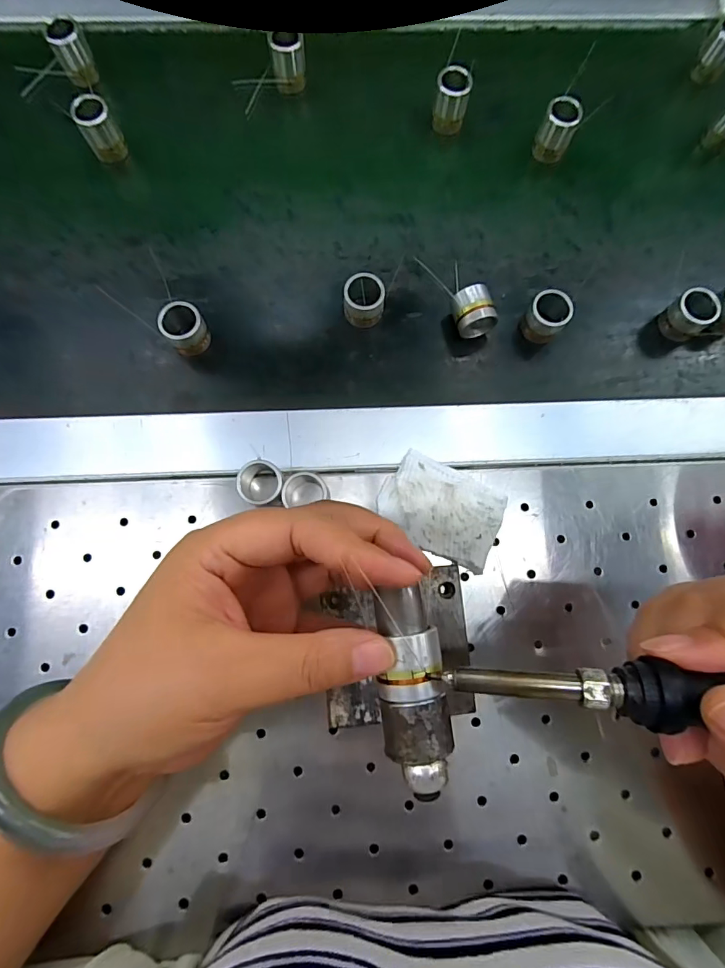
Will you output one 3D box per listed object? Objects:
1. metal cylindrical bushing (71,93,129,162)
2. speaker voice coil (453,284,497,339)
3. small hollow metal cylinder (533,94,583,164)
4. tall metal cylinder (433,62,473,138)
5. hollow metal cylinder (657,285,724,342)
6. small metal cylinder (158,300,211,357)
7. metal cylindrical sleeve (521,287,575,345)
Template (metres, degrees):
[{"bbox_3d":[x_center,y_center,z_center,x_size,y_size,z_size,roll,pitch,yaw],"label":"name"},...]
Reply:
[{"bbox_3d":[-0.174,-0.235,0.305,0.022,0.040,0.018,-24,81,-5],"label":"metal cylindrical bushing"},{"bbox_3d":[0.069,-0.108,0.290,0.024,0.022,0.027,-21,81,-5],"label":"speaker voice coil"},{"bbox_3d":[0.132,-0.239,0.310,0.023,0.035,0.018,26,80,4],"label":"small hollow metal cylinder"},{"bbox_3d":[0.062,-0.262,0.313,0.023,0.034,0.018,11,80,1],"label":"tall metal cylinder"},{"bbox_3d":[0.206,-0.106,0.290,0.024,0.028,0.025,-39,82,-7],"label":"hollow metal cylinder"},{"bbox_3d":[-0.111,-0.098,0.285,0.024,0.024,0.024,0,79,-1],"label":"small metal cylinder"},{"bbox_3d":[0.116,-0.105,0.286,0.024,0.025,0.022,0,79,-1],"label":"metal cylindrical sleeve"}]

